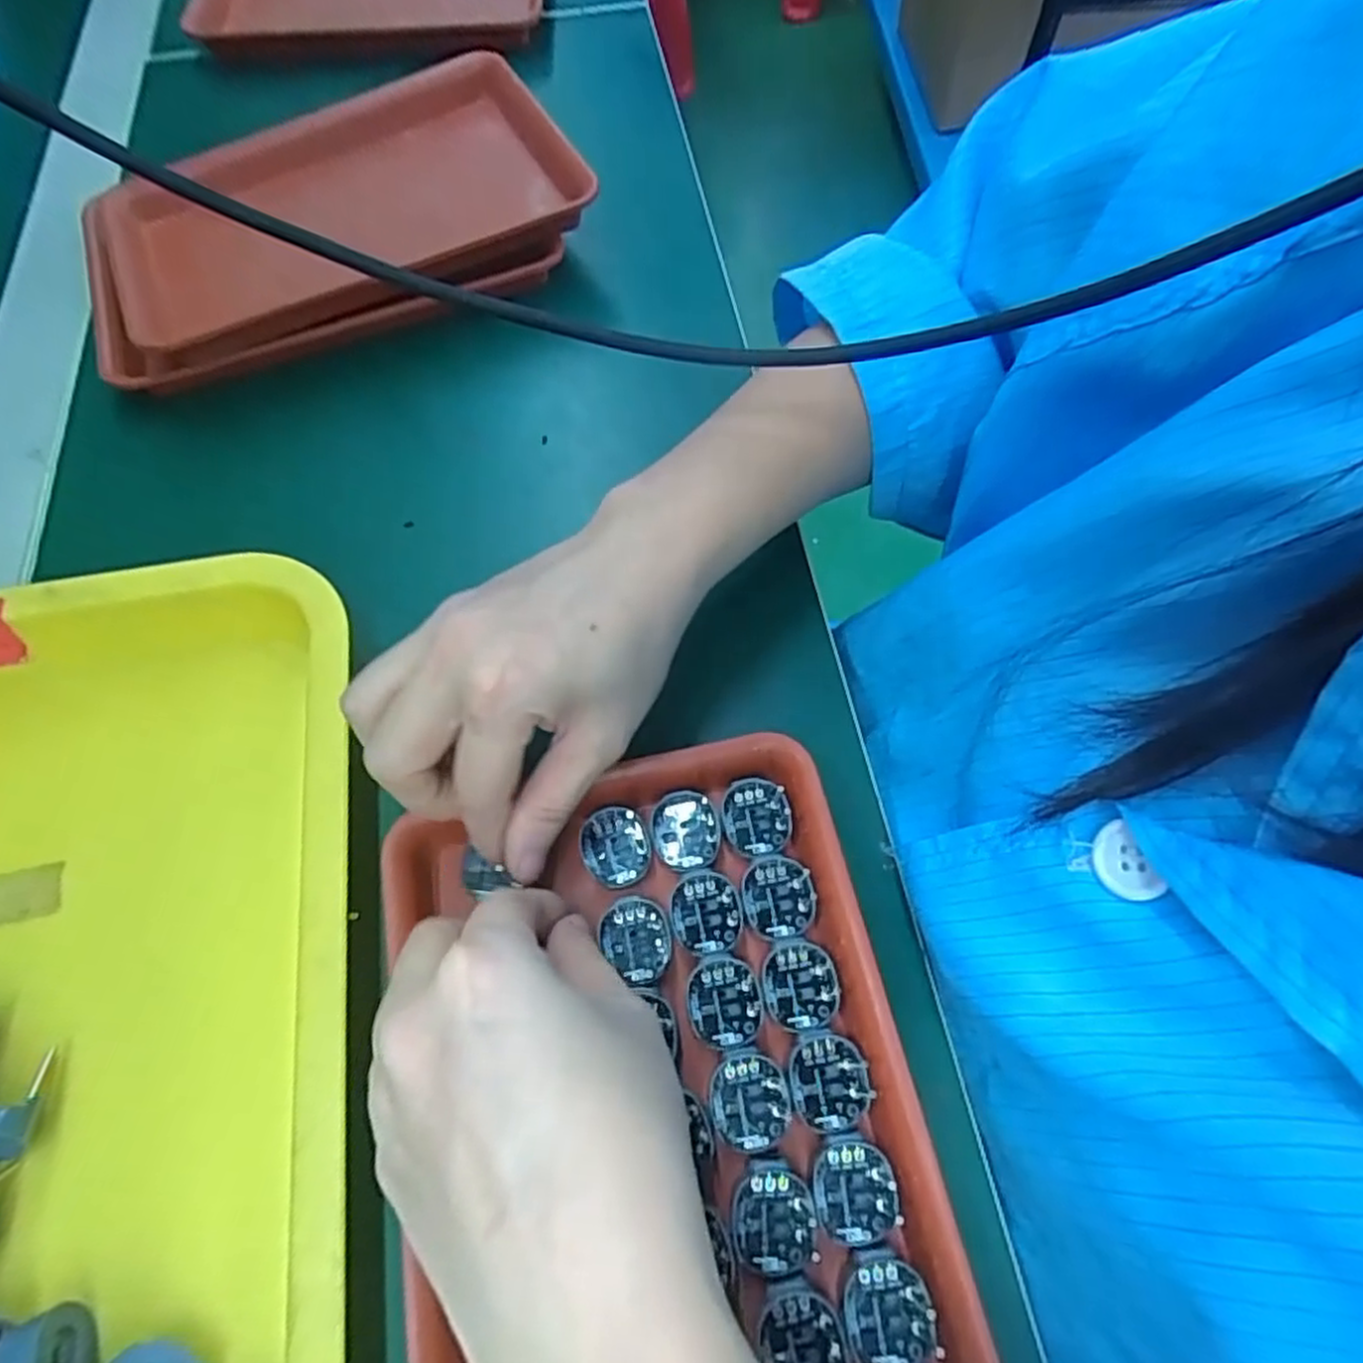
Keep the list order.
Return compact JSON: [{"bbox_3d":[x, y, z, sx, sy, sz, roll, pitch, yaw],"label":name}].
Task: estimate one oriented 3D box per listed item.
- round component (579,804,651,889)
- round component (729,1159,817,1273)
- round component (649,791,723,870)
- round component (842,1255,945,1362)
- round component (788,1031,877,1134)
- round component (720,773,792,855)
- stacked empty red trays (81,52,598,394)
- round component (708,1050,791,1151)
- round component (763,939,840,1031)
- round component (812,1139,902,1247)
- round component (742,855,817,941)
[{"bbox_3d":[-0.024,0.059,0.276,0.025,0.004,0.030,-13,66,-4],"label":"round component"},{"bbox_3d":[0.028,0.160,0.227,0.024,0.004,0.028,3,66,3],"label":"round component"},{"bbox_3d":[0.002,0.054,0.277,0.025,0.004,0.028,3,66,3],"label":"round component"},{"bbox_3d":[0.060,0.181,0.218,0.026,0.006,0.026,-1,66,2],"label":"round component"},{"bbox_3d":[0.047,0.127,0.242,0.026,0.004,0.028,-1,66,2],"label":"round component"},{"bbox_3d":[0.028,0.049,0.280,0.024,0.004,0.029,-7,66,-1],"label":"round component"},{"bbox_3d":[-0.188,-0.251,0.418,0.257,0.040,0.179,-25,67,-9],"label":"stacked empty red trays"},{"bbox_3d":[0.022,0.132,0.240,0.025,0.004,0.027,4,66,4],"label":"round component"},{"bbox_3d":[0.040,0.102,0.255,0.025,0.004,0.028,3,66,3],"label":"round component"},{"bbox_3d":[0.053,0.155,0.230,0.025,0.004,0.026,-1,66,2],"label":"round component"},{"bbox_3d":[0.034,0.076,0.268,0.026,0.004,0.028,-1,66,2],"label":"round component"}]

